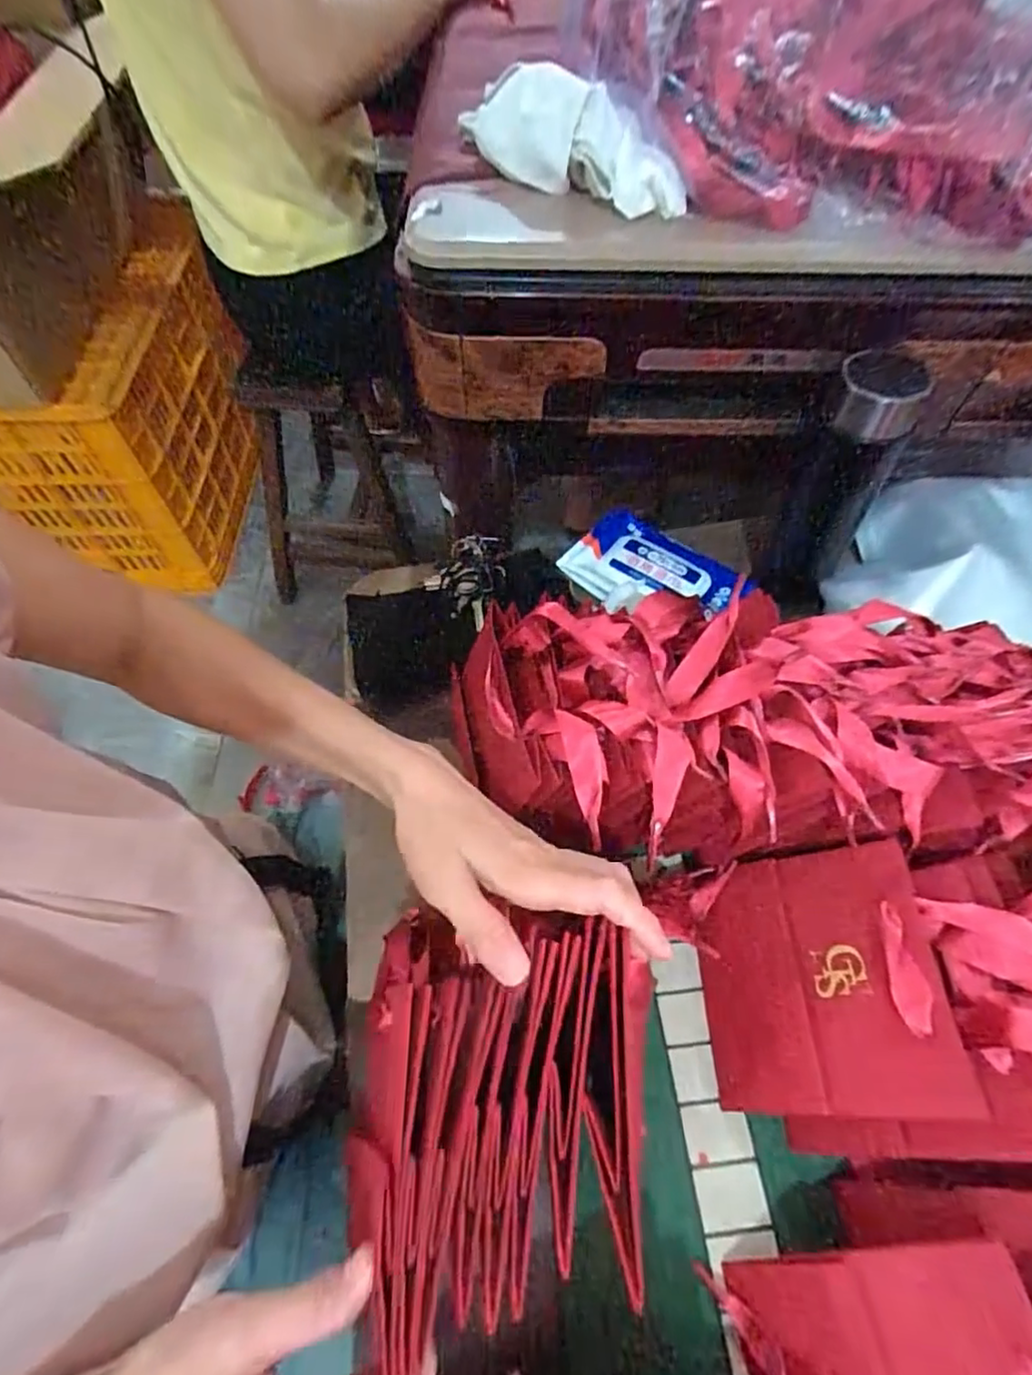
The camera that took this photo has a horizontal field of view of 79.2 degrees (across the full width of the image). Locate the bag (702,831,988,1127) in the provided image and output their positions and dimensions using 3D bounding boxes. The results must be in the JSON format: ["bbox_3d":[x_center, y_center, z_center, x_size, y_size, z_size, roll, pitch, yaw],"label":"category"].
[{"bbox_3d":[0.174,0.172,0.370,0.133,0.014,0.138,-22,58,31],"label":"bag"}]

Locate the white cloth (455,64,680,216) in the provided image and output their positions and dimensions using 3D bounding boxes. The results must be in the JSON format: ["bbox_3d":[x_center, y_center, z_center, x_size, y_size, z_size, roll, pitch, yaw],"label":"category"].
[{"bbox_3d":[0.031,-0.369,0.416,0.183,0.049,0.055,36,66,19],"label":"white cloth"}]

